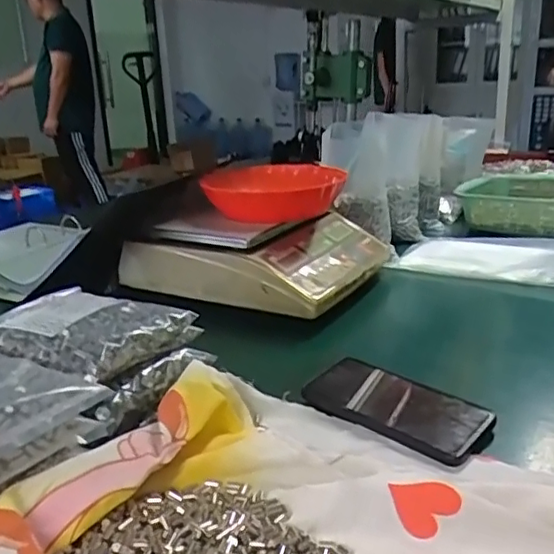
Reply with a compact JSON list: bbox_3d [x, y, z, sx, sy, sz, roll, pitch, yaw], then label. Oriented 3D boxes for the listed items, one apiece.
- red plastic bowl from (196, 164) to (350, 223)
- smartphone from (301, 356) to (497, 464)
[{"bbox_3d":[-0.002,-0.123,0.868,0.188,0.055,0.168,8,23,25],"label":"red plastic bowl"},{"bbox_3d":[0.105,0.114,0.535,0.162,0.009,0.082,18,29,42],"label":"smartphone"}]

